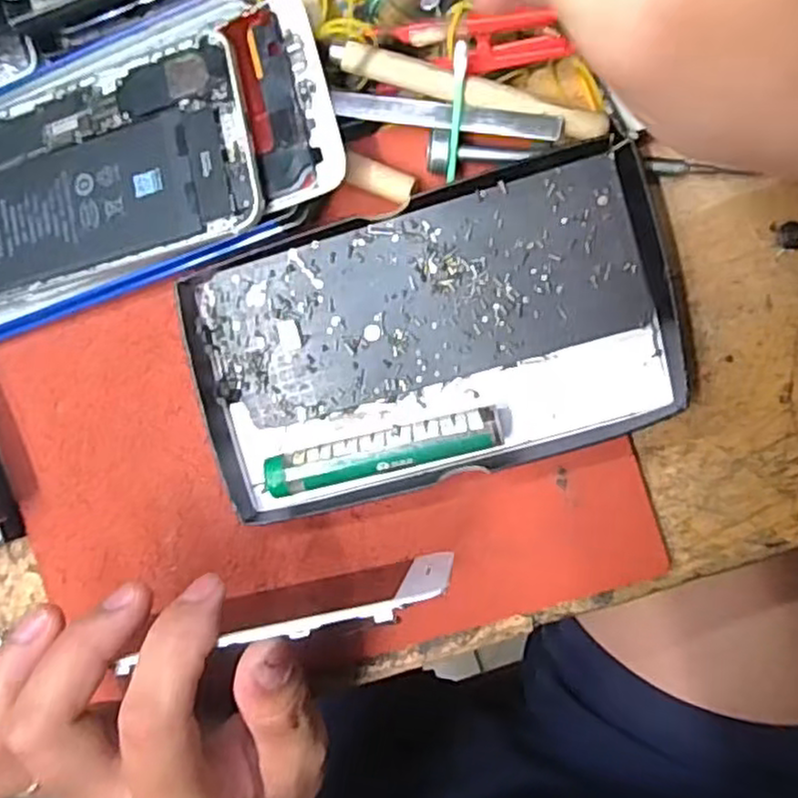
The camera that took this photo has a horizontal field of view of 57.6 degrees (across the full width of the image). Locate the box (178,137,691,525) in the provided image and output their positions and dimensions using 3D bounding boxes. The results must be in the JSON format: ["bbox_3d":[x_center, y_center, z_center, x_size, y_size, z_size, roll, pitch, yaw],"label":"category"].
[{"bbox_3d":[0.016,-0.023,0.281,0.191,0.017,0.104,-16,91,6],"label":"box"}]

